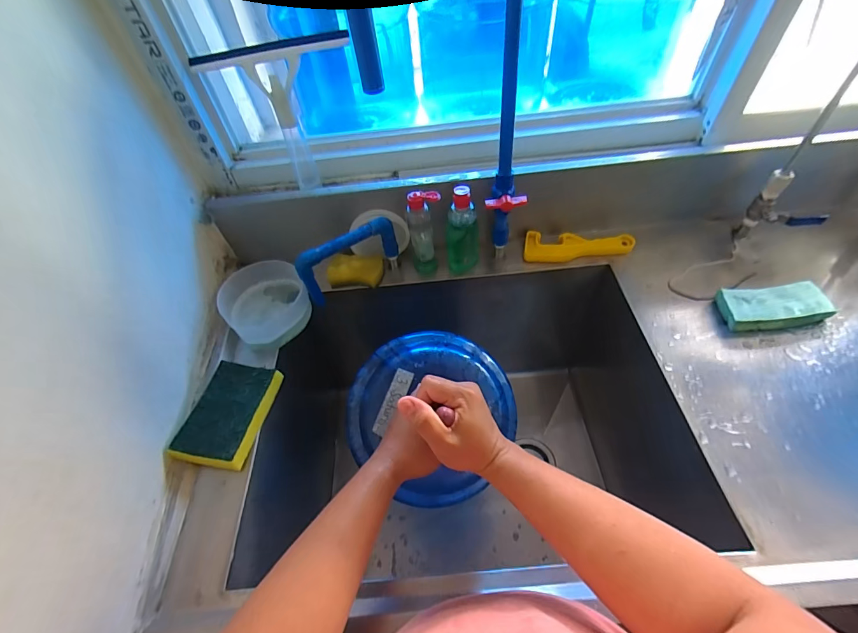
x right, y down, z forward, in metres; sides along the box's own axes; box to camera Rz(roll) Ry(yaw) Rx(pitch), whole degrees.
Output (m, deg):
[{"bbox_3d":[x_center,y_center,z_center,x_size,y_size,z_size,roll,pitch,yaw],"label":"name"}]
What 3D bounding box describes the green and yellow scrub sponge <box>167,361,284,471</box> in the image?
[{"bbox_3d":[-0.288,0.137,0.560,0.096,0.030,0.150,5,53,9],"label":"green and yellow scrub sponge"}]

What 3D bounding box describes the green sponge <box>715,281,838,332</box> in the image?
[{"bbox_3d":[0.546,-0.015,0.616,0.148,0.032,0.072,-5,52,1],"label":"green sponge"}]

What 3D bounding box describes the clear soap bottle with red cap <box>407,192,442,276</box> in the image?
[{"bbox_3d":[-0.006,-0.142,0.700,0.060,0.167,0.042,-6,52,0],"label":"clear soap bottle with red cap"}]

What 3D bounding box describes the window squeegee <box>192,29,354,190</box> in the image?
[{"bbox_3d":[-0.244,-0.322,0.646,0.235,0.216,0.035,0,34,13],"label":"window squeegee"}]

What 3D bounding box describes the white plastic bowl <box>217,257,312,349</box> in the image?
[{"bbox_3d":[-0.286,-0.027,0.682,0.138,0.060,0.168,-27,55,-15],"label":"white plastic bowl"}]

